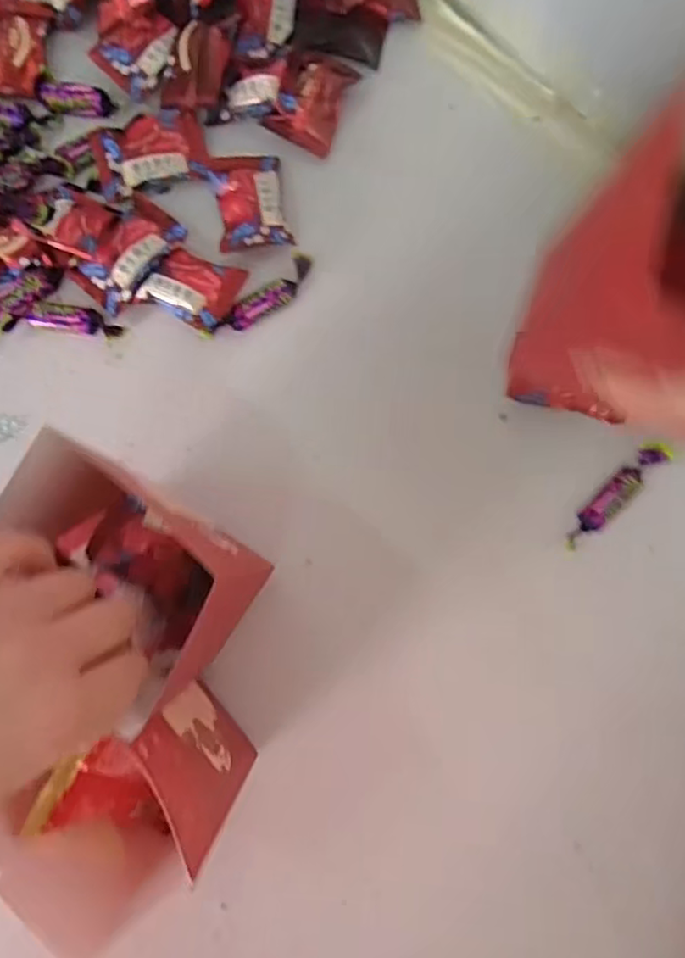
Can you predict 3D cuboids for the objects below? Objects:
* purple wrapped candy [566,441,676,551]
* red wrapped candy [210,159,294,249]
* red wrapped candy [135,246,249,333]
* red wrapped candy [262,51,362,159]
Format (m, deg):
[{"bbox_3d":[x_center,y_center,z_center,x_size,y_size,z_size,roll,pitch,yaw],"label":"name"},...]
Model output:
[{"bbox_3d":[0.166,0.010,0.391,0.017,0.016,0.083,43,84,7],"label":"purple wrapped candy"},{"bbox_3d":[-0.061,-0.185,0.425,0.044,0.019,0.066,-10,81,0],"label":"red wrapped candy"},{"bbox_3d":[-0.095,-0.123,0.411,0.055,0.016,0.043,29,83,6],"label":"red wrapped candy"},{"bbox_3d":[-0.020,-0.256,0.432,0.042,0.024,0.056,23,82,5],"label":"red wrapped candy"}]

